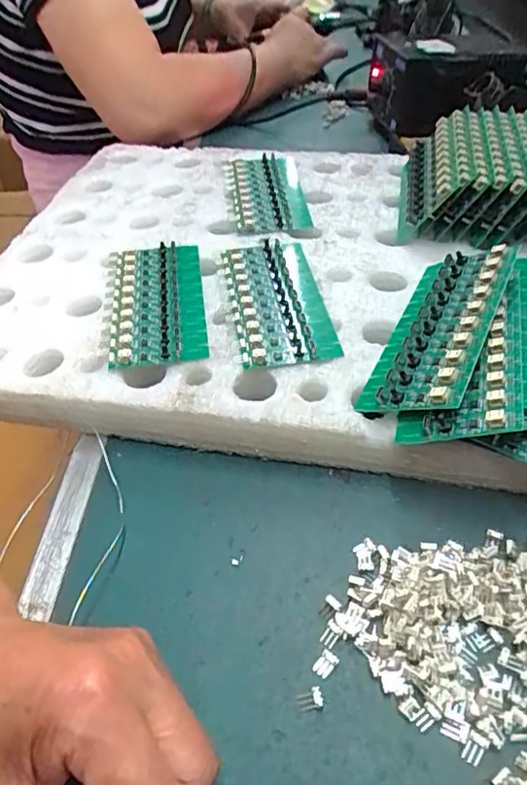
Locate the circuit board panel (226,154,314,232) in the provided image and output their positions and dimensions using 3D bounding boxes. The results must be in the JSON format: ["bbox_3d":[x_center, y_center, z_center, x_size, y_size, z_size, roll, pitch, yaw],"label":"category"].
[{"bbox_3d":[0.004,-0.183,0.516,0.066,0.013,0.136,-7,43,-2],"label":"circuit board panel"}]

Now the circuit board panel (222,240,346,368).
[{"bbox_3d":[0.008,-0.066,0.397,0.061,0.010,0.135,-8,43,-3],"label":"circuit board panel"}]

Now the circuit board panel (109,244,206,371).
[{"bbox_3d":[-0.074,-0.067,0.405,0.061,0.009,0.136,-8,43,-3],"label":"circuit board panel"}]

